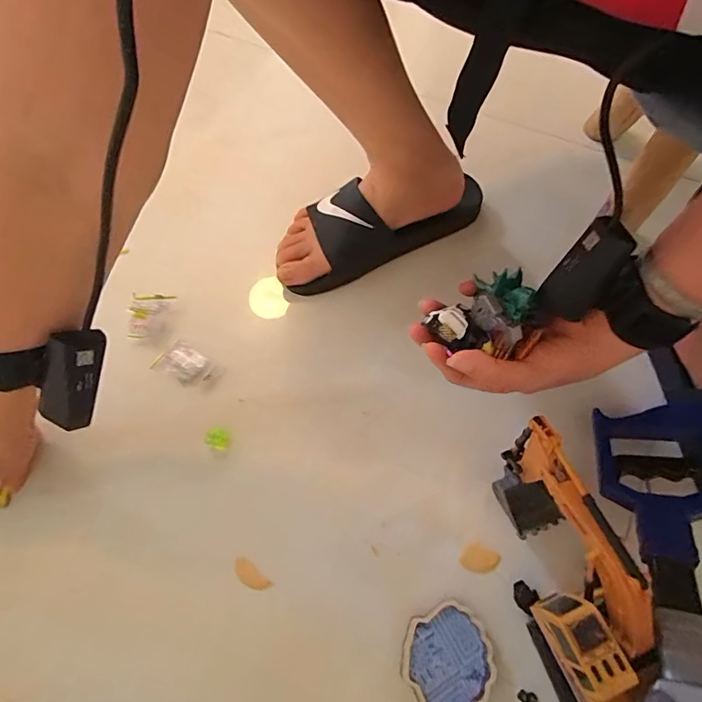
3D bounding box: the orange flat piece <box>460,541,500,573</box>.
[{"bbox_3d":[0.108,0.175,0.387,0.028,0.004,0.024,29,71,15],"label":"orange flat piece"}]

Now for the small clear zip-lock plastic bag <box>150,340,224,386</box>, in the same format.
[{"bbox_3d":[-0.167,0.014,0.473,0.064,0.014,0.038,23,69,13],"label":"small clear zip-lock plastic bag"}]

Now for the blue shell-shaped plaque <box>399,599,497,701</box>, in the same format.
[{"bbox_3d":[0.076,0.237,0.352,0.069,0.015,0.071,-1,66,3],"label":"blue shell-shaped plaque"}]

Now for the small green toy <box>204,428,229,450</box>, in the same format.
[{"bbox_3d":[-0.126,0.083,0.440,0.018,0.017,0.018,-1,66,3],"label":"small green toy"}]

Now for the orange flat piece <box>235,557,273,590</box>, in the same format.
[{"bbox_3d":[-0.085,0.191,0.392,0.037,0.004,0.015,37,73,17],"label":"orange flat piece"}]

